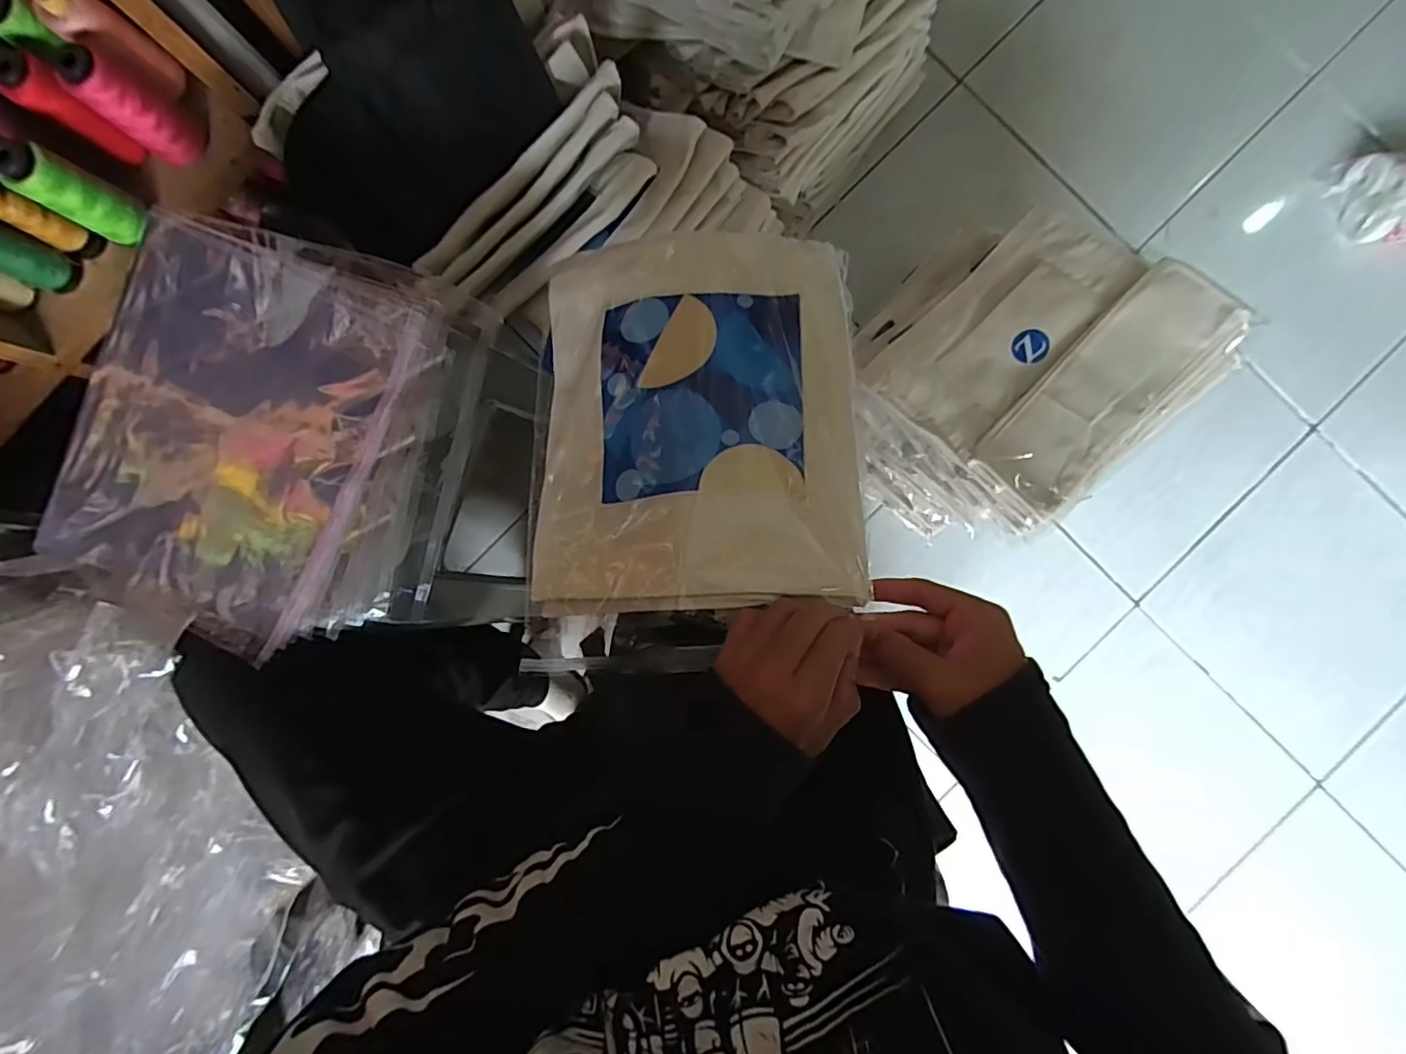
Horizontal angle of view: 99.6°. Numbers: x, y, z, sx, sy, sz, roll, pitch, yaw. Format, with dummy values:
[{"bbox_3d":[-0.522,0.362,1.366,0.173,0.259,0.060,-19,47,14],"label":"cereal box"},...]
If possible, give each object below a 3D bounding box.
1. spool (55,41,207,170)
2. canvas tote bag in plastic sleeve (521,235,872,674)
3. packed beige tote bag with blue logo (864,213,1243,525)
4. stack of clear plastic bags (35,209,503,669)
[{"bbox_3d":[-0.541,-0.399,0.562,0.049,0.118,0.049,0,89,1],"label":"spool"},{"bbox_3d":[-0.016,-0.067,0.424,0.244,0.032,0.325,-4,71,16],"label":"canvas tote bag in plastic sleeve"},{"bbox_3d":[0.350,-0.177,0.624,0.278,0.056,0.267,-43,71,2],"label":"packed beige tote bag with blue logo"},{"bbox_3d":[-0.343,-0.068,0.478,0.304,0.032,0.314,17,90,2],"label":"stack of clear plastic bags"}]

